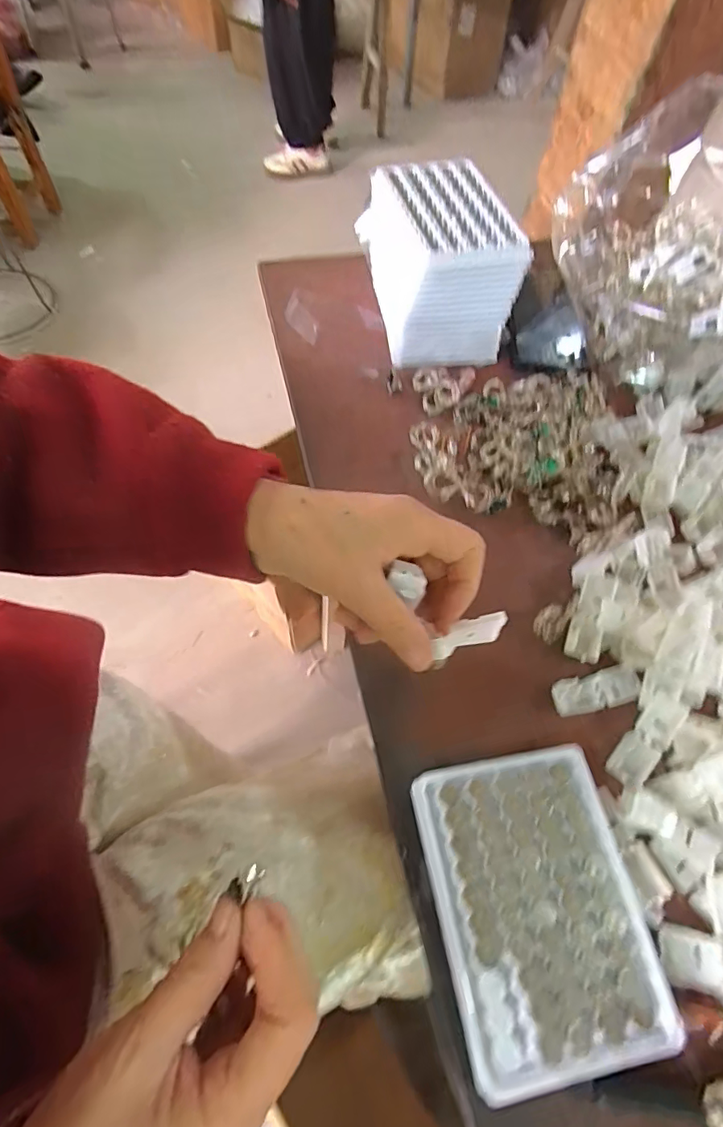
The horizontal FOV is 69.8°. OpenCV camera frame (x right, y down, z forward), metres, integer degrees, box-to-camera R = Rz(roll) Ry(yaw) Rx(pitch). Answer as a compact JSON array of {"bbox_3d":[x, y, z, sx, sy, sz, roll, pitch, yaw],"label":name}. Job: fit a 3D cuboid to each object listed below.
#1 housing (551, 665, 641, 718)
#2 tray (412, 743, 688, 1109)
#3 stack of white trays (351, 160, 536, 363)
[{"bbox_3d":[0.147,0.077,0.319,0.057,0.008,0.022,-11,62,-10],"label":"housing"},{"bbox_3d":[0.088,0.168,0.261,0.099,0.021,0.131,-8,62,-8],"label":"tray"},{"bbox_3d":[0.061,-0.255,0.447,0.106,0.096,0.140,-9,64,-9],"label":"stack of white trays"}]

